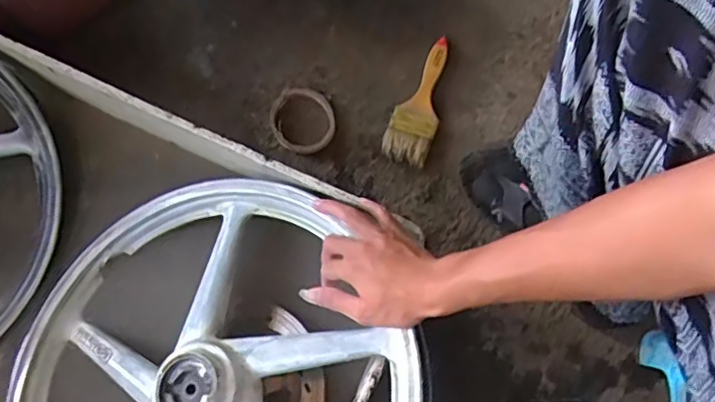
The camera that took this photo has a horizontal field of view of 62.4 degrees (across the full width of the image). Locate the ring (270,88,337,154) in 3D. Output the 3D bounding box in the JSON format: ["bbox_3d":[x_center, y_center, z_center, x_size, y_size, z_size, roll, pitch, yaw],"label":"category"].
[{"bbox_3d":[-0.069,-0.103,0.757,0.090,0.018,0.082,0,72,0],"label":"ring"}]

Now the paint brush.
[{"bbox_3d":[0.085,-0.128,0.764,0.059,0.029,0.176,20,73,6],"label":"paint brush"}]

